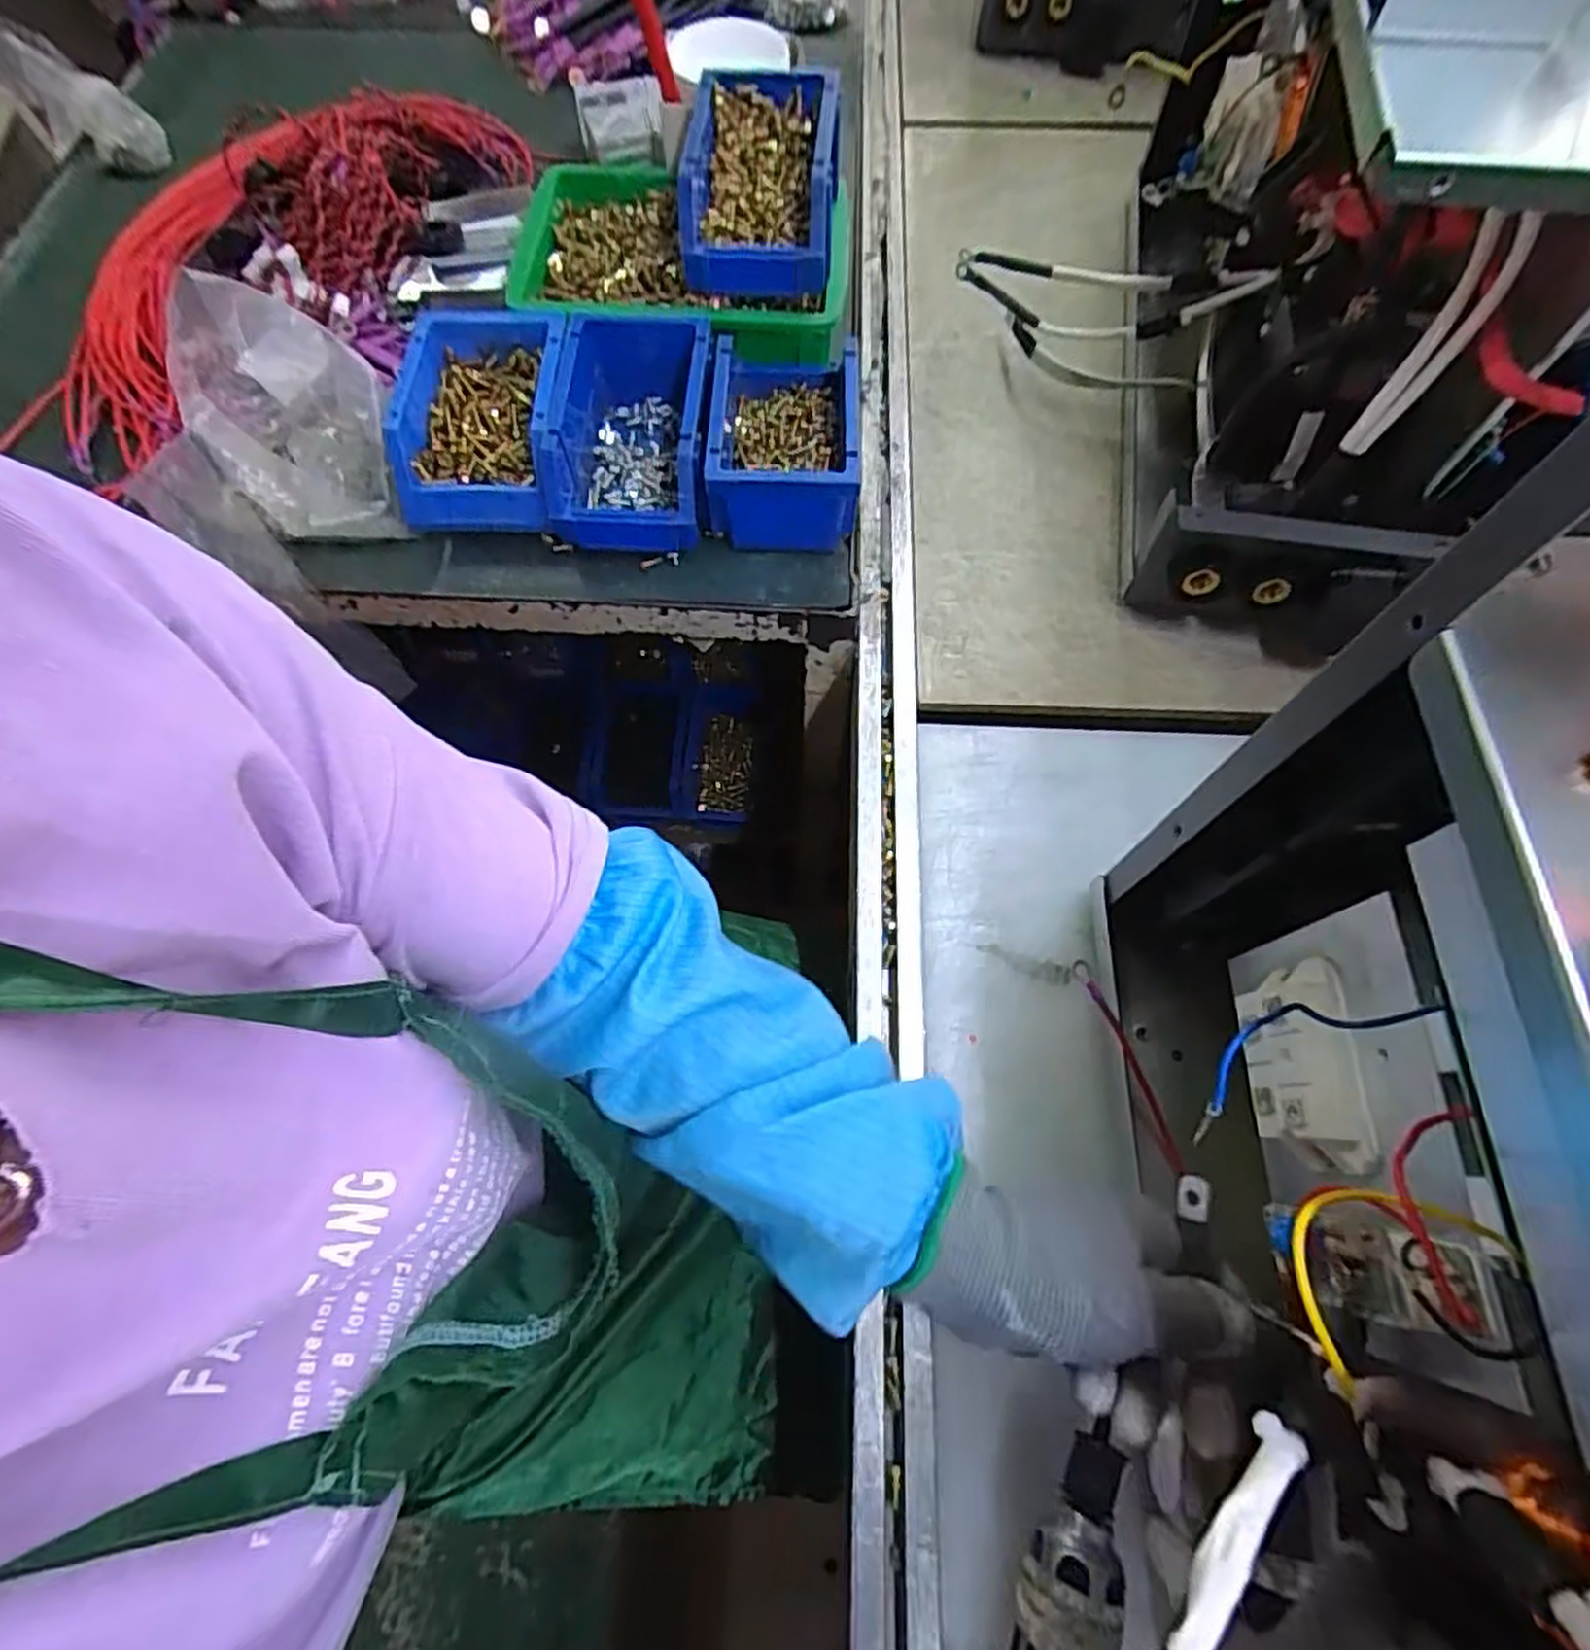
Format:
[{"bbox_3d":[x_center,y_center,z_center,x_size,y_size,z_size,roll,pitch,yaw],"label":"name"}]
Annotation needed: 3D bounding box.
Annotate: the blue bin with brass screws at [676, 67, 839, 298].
[{"bbox_3d":[-0.025,-0.474,0.555,0.110,0.065,0.164,1,67,1],"label":"blue bin with brass screws"}]

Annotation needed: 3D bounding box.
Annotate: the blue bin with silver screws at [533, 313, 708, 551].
[{"bbox_3d":[-0.119,-0.282,0.551,0.111,0.077,0.165,2,67,1],"label":"blue bin with silver screws"}]

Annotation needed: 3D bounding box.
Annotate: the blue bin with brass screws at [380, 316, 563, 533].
[{"bbox_3d":[-0.222,-0.288,0.554,0.111,0.076,0.158,3,67,2],"label":"blue bin with brass screws"}]

